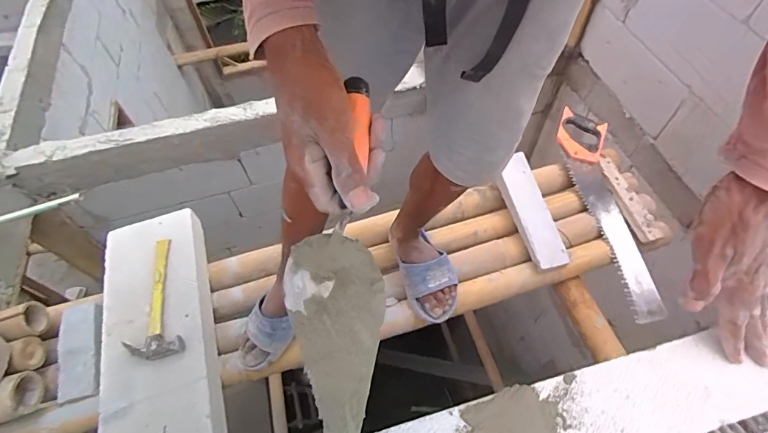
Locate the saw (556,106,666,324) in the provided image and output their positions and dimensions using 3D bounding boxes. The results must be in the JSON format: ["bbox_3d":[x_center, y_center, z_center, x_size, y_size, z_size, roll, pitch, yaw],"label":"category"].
[{"bbox_3d":[0.528,-0.023,0.992,0.111,0.017,0.531,-9,70,9],"label":"saw"}]

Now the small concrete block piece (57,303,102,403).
[{"bbox_3d":[-0.647,0.286,0.877,0.085,0.028,0.188,-6,77,-1],"label":"small concrete block piece"}]

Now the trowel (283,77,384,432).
[{"bbox_3d":[-0.040,0.028,0.345,0.074,0.060,0.279,0,73,3],"label":"trowel"}]

